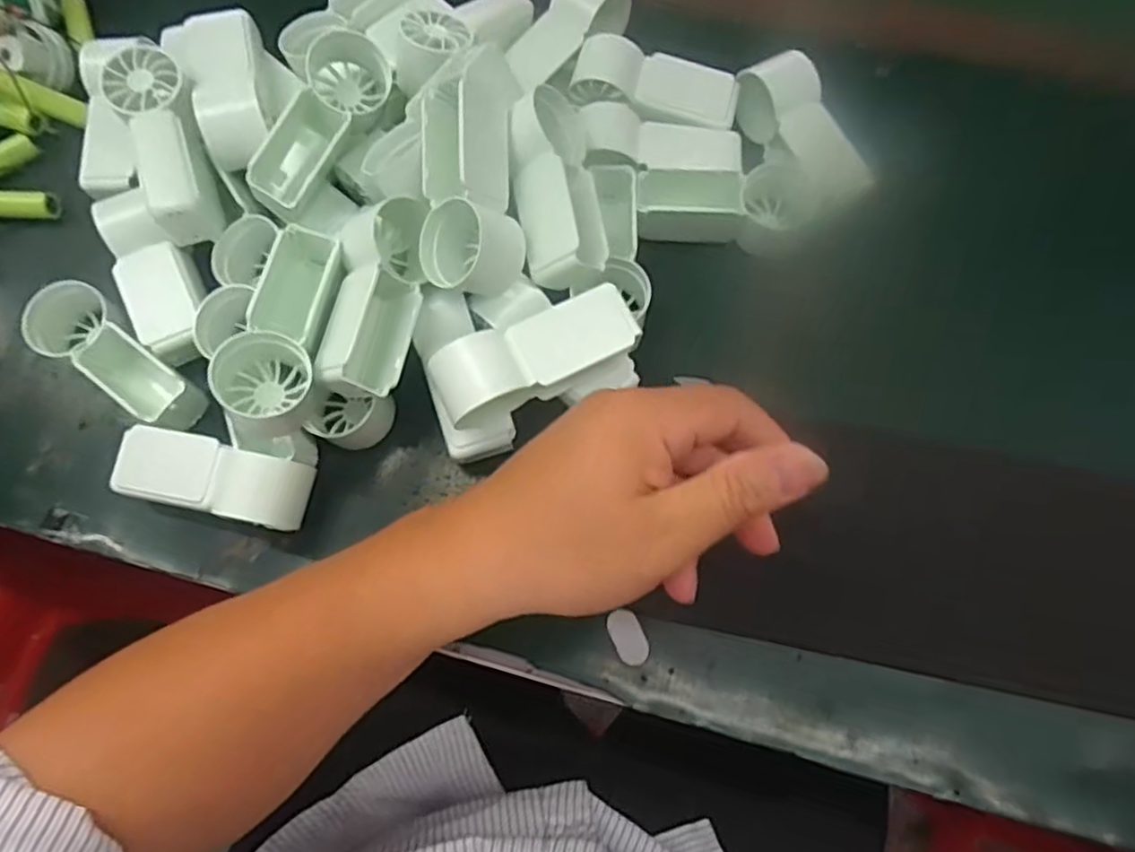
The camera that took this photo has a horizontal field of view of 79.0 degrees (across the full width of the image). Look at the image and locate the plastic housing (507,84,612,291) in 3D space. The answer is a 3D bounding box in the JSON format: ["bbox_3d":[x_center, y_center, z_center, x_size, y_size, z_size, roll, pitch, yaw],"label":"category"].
[{"bbox_3d":[-0.005,-0.111,0.331,0.032,0.032,0.089,-17,81,38],"label":"plastic housing"}]

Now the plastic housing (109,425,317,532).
[{"bbox_3d":[-0.169,0.026,0.331,0.092,0.037,0.032,13,73,5],"label":"plastic housing"}]

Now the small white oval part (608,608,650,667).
[{"bbox_3d":[0.029,0.099,0.323,0.015,0.004,0.025,-23,74,-6],"label":"small white oval part"}]

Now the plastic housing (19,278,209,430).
[{"bbox_3d":[-0.225,-0.033,0.347,0.091,0.032,0.037,33,76,10],"label":"plastic housing"}]

